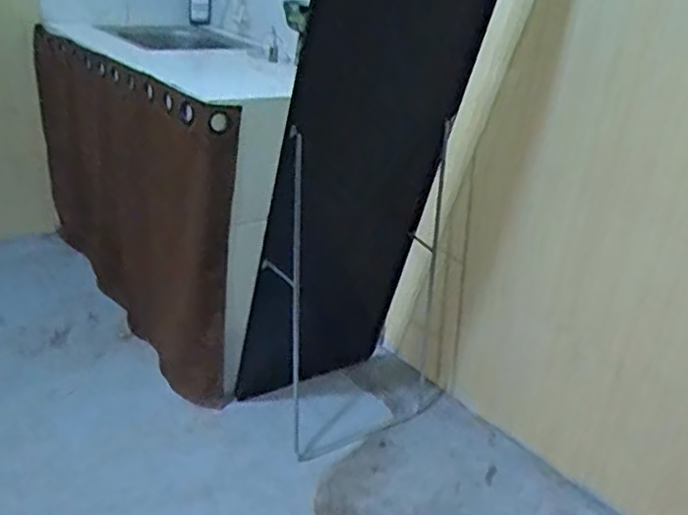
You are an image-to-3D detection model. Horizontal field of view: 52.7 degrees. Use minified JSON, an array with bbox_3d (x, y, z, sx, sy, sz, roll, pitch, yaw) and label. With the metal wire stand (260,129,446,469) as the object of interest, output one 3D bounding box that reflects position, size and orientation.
[{"bbox_3d":[0.076,0.060,1.655,0.488,0.710,0.218,-10,30,-30],"label":"metal wire stand"}]

